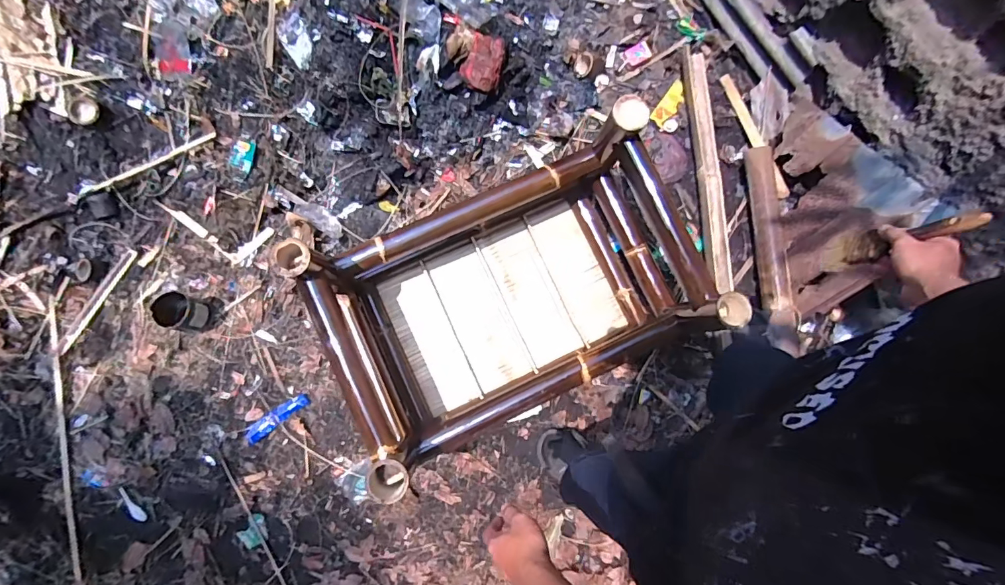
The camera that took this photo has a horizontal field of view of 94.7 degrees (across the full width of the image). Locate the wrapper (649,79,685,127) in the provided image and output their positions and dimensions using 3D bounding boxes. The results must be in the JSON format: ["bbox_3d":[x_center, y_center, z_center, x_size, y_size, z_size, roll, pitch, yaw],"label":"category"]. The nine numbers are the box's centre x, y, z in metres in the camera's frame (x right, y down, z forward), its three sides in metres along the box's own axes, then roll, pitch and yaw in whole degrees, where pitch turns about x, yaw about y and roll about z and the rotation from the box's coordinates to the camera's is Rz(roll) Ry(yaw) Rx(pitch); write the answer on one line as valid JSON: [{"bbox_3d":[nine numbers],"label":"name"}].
[{"bbox_3d":[0.528,-0.595,1.468,0.062,0.015,0.151,37,87,-6],"label":"wrapper"}]

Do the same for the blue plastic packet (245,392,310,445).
[{"bbox_3d":[-0.640,0.357,1.311,0.209,0.022,0.044,-35,75,1],"label":"blue plastic packet"}]

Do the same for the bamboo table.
[{"bbox_3d":[0.018,0.032,1.153,0.838,0.460,0.567,-20,73,-9],"label":"bamboo table"}]

